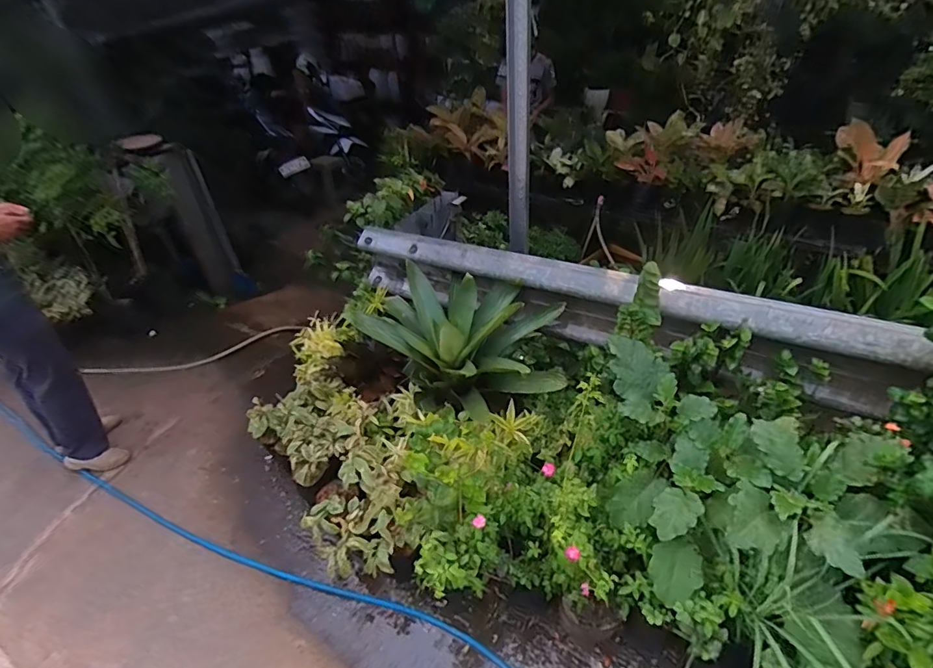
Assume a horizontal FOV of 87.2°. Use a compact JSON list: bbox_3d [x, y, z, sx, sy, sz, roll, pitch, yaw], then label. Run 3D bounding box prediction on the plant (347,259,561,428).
[{"bbox_3d":[-0.023,0.031,1.781,0.791,0.364,0.508,29,50,36],"label":"plant"}]

